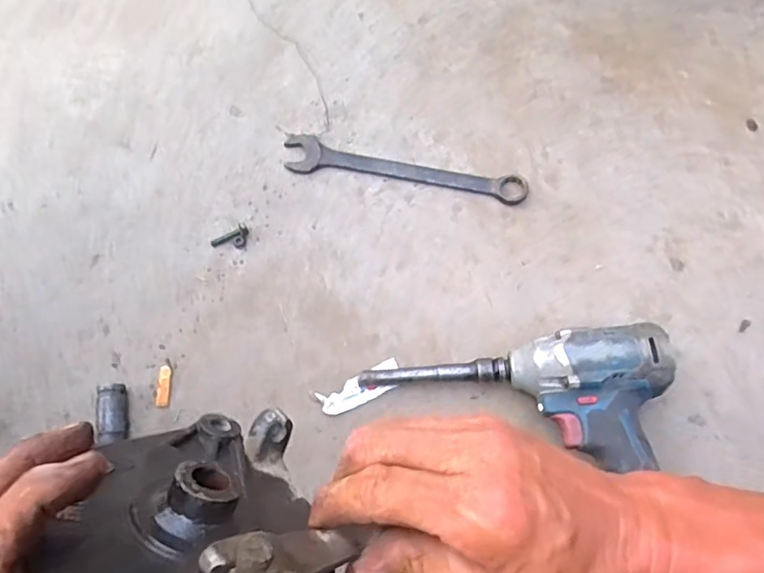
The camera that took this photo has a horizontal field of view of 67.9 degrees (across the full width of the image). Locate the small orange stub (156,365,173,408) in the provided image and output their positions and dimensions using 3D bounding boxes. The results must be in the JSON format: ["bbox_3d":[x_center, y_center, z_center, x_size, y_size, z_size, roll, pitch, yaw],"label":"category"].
[{"bbox_3d":[-0.197,0.090,0.512,0.012,0.004,0.037,0,73,1],"label":"small orange stub"}]

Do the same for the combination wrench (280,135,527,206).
[{"bbox_3d":[0.023,-0.117,0.575,0.244,0.011,0.039,10,73,3],"label":"combination wrench"}]

